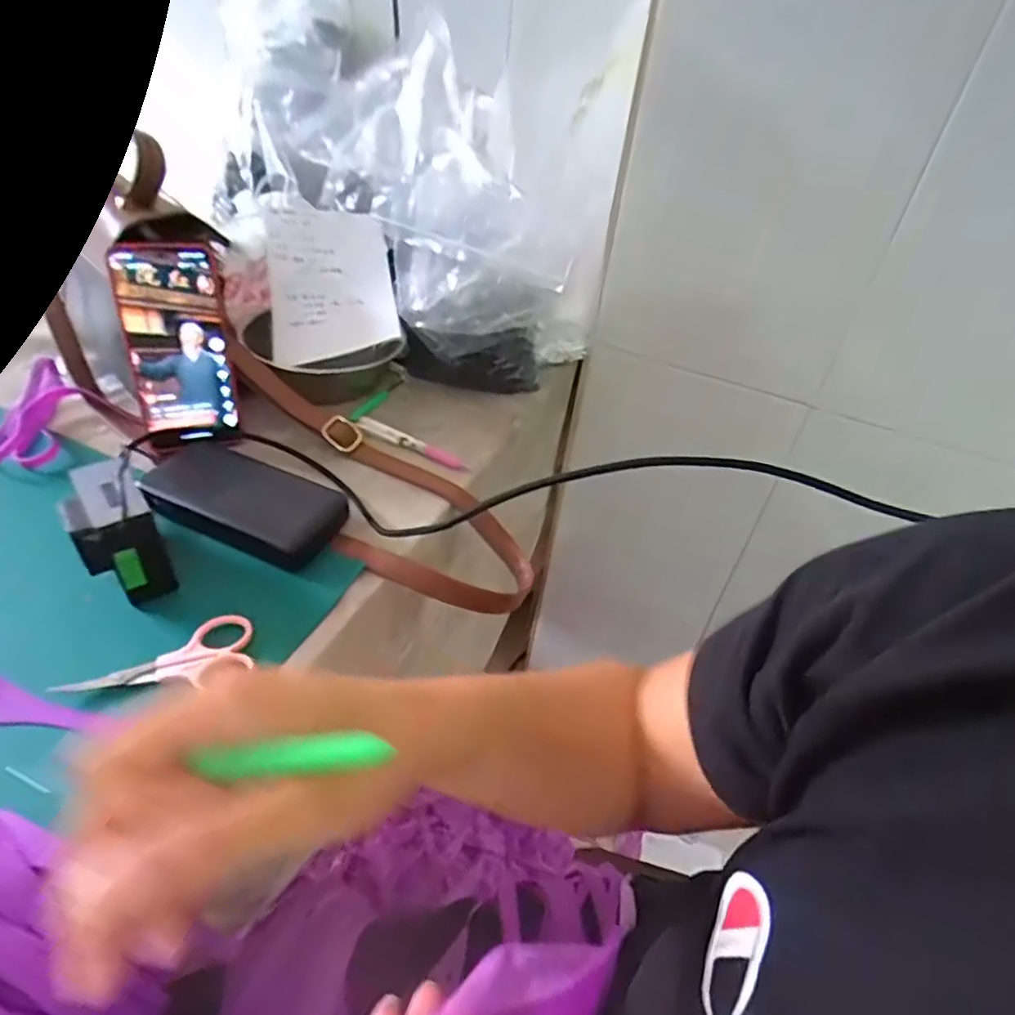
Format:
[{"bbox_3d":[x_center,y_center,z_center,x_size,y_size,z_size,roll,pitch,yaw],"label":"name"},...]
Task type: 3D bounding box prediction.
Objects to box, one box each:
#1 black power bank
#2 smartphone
[{"bbox_3d":[-0.207,-0.004,0.486,0.155,0.026,0.070,19,43,14],"label":"black power bank"},{"bbox_3d":[-0.275,-0.135,0.522,0.077,0.156,0.011,-11,23,-24],"label":"smartphone"}]

